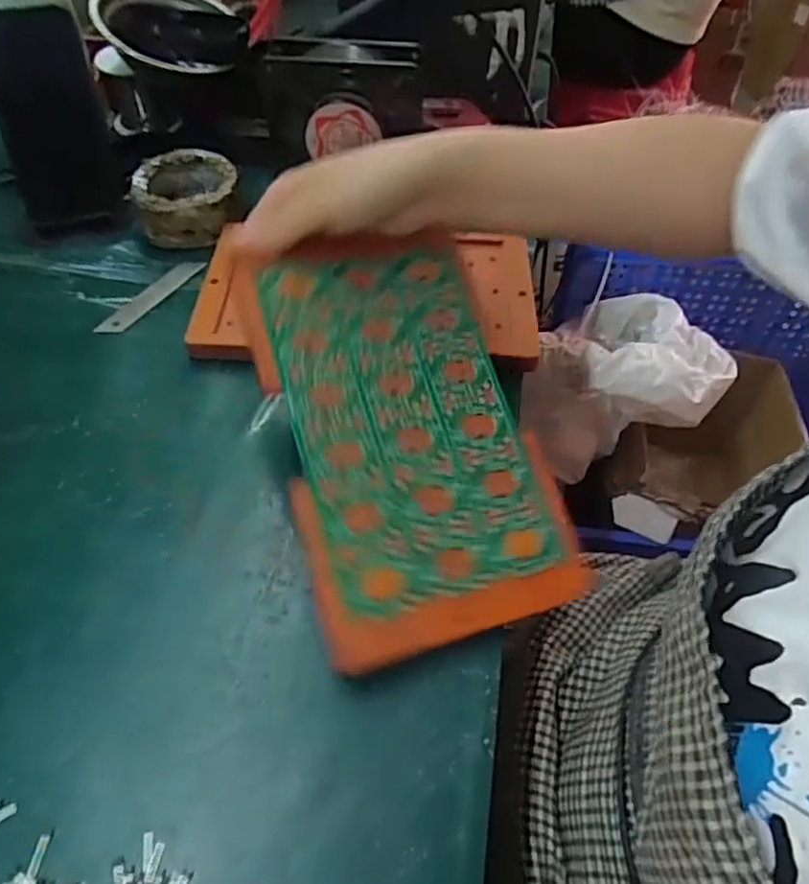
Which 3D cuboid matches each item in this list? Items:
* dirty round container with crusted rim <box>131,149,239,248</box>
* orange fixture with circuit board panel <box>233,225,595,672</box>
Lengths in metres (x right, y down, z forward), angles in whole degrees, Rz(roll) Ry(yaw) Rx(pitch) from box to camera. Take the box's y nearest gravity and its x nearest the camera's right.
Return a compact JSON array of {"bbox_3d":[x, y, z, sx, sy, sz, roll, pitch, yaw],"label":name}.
[{"bbox_3d":[-0.175,-0.198,0.545,0.078,0.043,0.080,-5,51,-7],"label":"dirty round container with crusted rim"},{"bbox_3d":[0.001,-0.009,0.361,0.133,0.010,0.220,-13,73,-18],"label":"orange fixture with circuit board panel"}]

